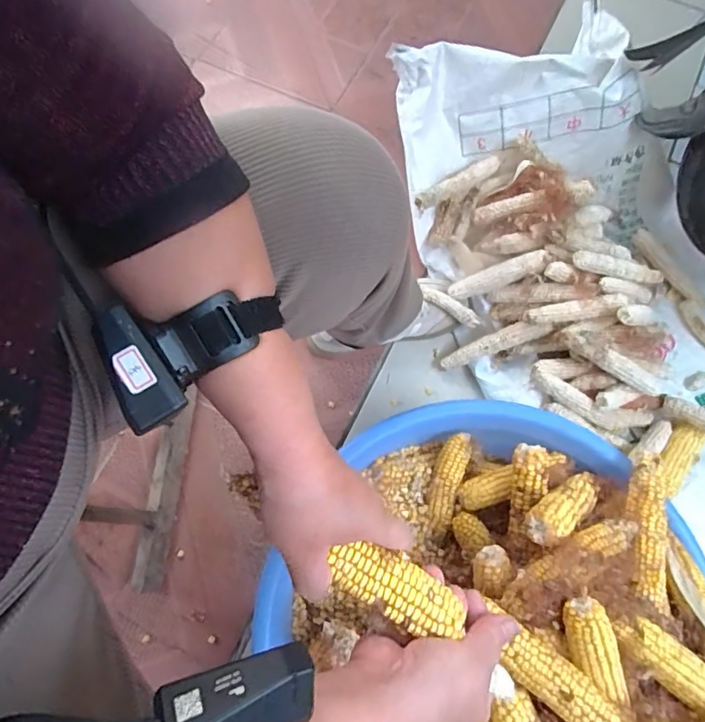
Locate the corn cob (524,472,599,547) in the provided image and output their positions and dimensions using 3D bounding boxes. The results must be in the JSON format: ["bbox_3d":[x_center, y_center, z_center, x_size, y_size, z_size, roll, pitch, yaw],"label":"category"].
[{"bbox_3d":[0.229,0.150,0.516,0.142,0.033,0.035,-13,65,-45],"label":"corn cob"}]

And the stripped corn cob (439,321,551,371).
[{"bbox_3d":[0.214,-0.026,0.736,0.164,0.029,0.031,-22,69,24],"label":"stripped corn cob"}]

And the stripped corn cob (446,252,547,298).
[{"bbox_3d":[0.214,-0.126,0.723,0.142,0.021,0.029,-19,69,23],"label":"stripped corn cob"}]

